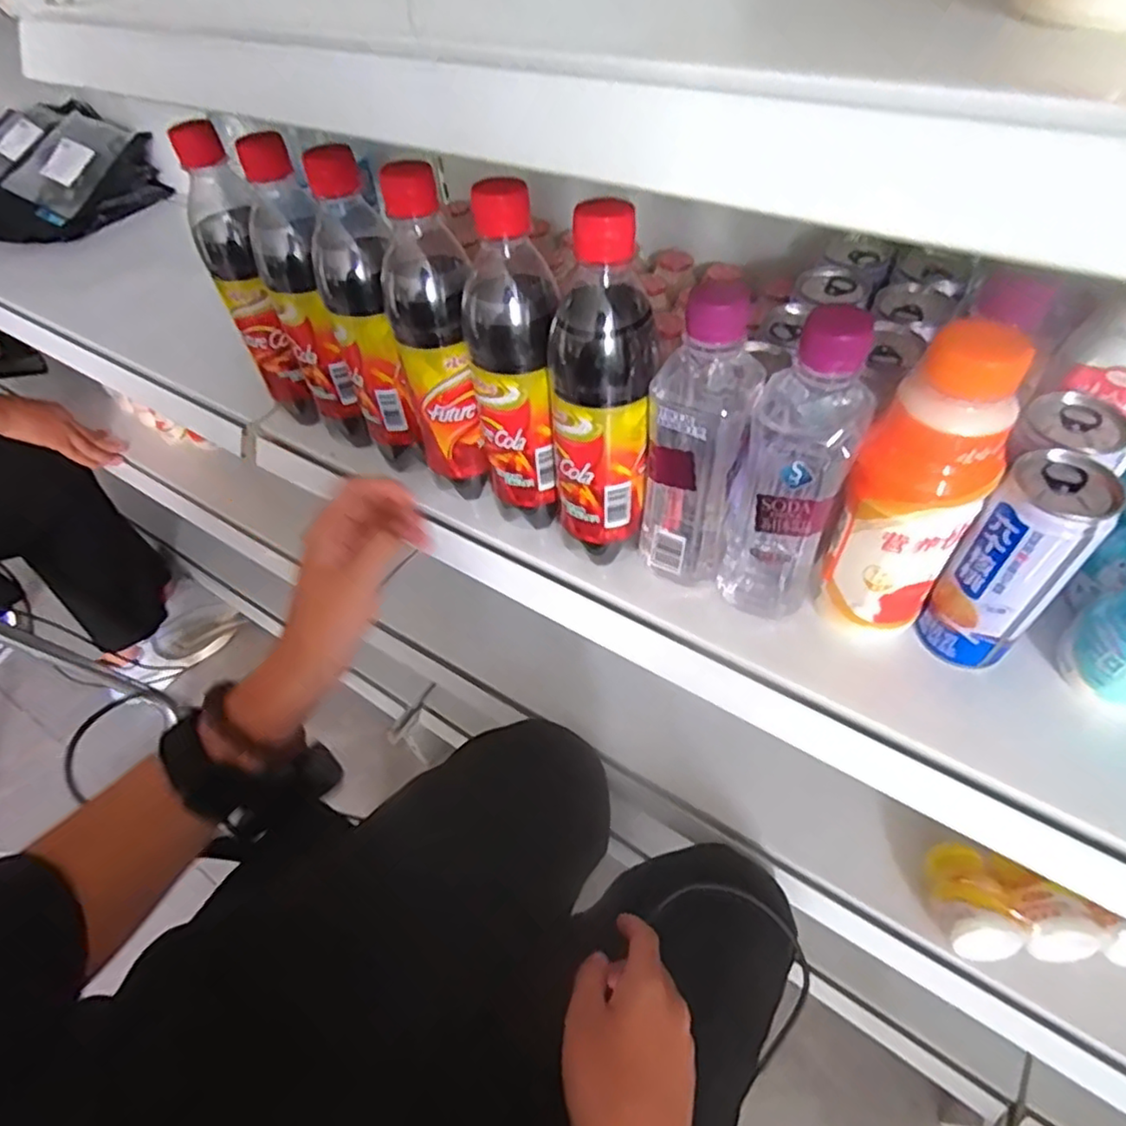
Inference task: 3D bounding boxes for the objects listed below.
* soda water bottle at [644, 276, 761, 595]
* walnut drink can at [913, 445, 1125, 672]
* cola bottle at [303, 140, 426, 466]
[{"bbox_3d":[0.077,-0.065,0.381,0.059,0.187,0.052,7,53,11],"label":"soda water bottle"},{"bbox_3d":[0.244,0.005,0.355,0.046,0.129,0.049,-3,52,4],"label":"walnut drink can"},{"bbox_3d":[-0.136,-0.162,0.467,0.057,0.221,0.057,-15,52,-6],"label":"cola bottle"}]

